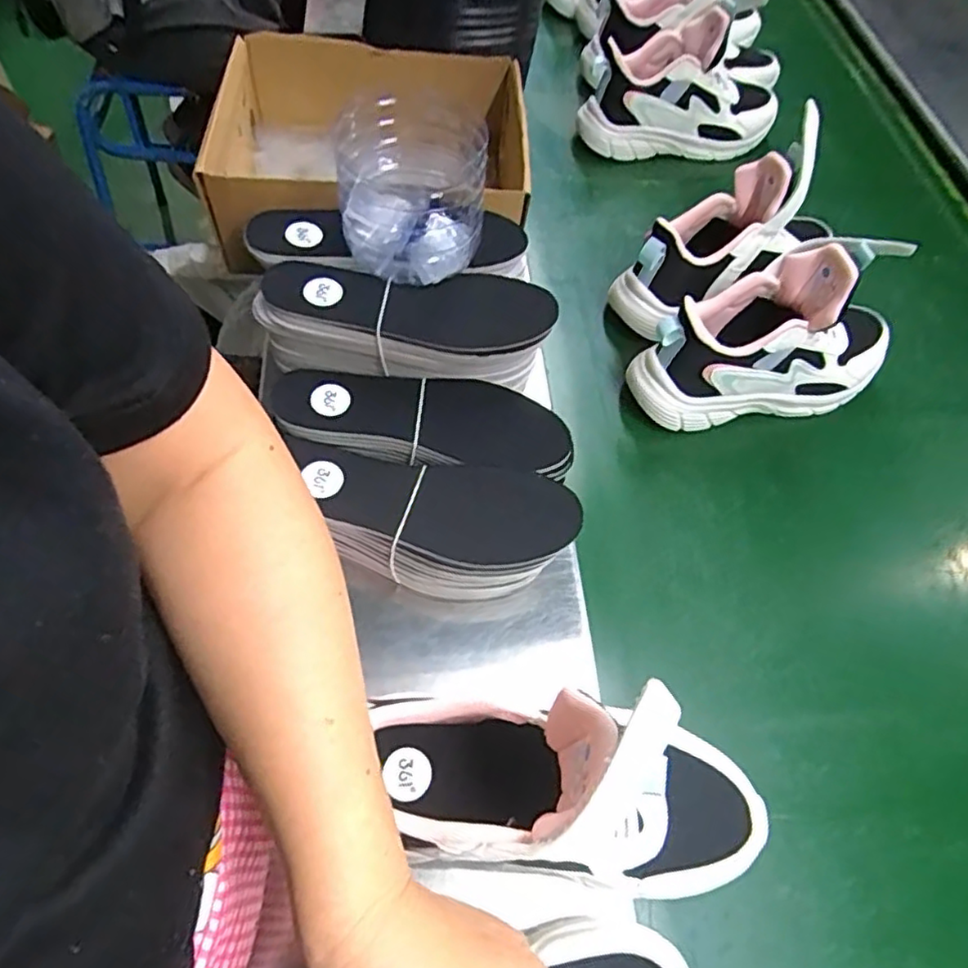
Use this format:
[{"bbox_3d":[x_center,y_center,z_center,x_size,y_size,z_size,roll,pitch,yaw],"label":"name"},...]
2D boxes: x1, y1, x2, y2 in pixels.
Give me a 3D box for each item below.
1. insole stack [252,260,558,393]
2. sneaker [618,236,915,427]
[{"bbox_3d":[-0.055,-0.120,0.485,0.214,0.046,0.085,3,59,-2],"label":"insole stack"},{"bbox_3d":[0.245,-0.123,0.546,0.221,0.146,0.084,-14,62,-12],"label":"sneaker"}]

